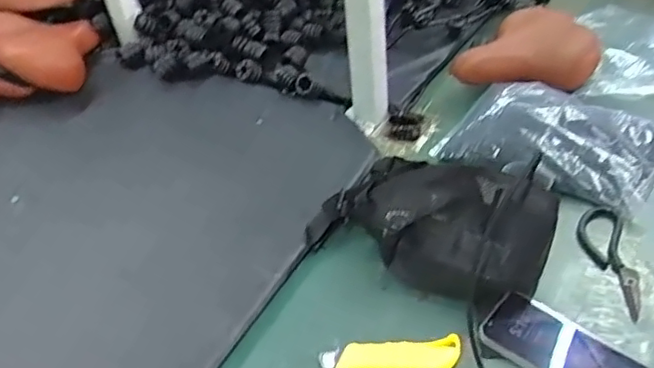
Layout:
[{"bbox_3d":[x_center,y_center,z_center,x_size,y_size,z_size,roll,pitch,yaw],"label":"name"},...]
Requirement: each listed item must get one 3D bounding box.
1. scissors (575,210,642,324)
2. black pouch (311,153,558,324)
[{"bbox_3d":[0.340,0.092,0.741,0.058,0.012,0.169,2,42,11],"label":"scissors"},{"bbox_3d":[0.127,0.043,0.743,0.274,0.103,0.158,24,50,31],"label":"black pouch"}]

